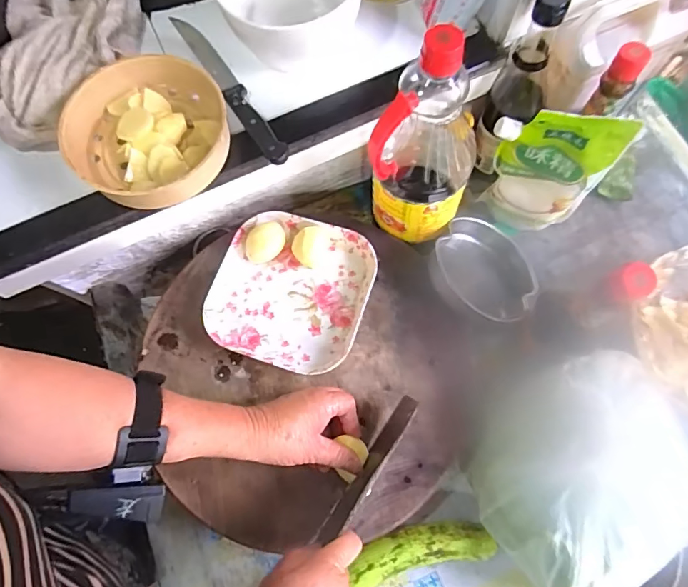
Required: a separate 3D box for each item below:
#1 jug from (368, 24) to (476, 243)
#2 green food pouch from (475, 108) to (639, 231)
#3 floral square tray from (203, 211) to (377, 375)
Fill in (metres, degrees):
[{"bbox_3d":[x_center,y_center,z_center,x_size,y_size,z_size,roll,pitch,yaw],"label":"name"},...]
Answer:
[{"bbox_3d":[0.084,-0.152,0.480,0.103,0.257,0.112,7,73,5],"label":"jug"},{"bbox_3d":[0.239,-0.136,0.543,0.113,0.180,0.047,9,73,5],"label":"green food pouch"},{"bbox_3d":[-0.062,-0.004,0.533,0.171,0.032,0.175,17,75,6],"label":"floral square tray"}]

